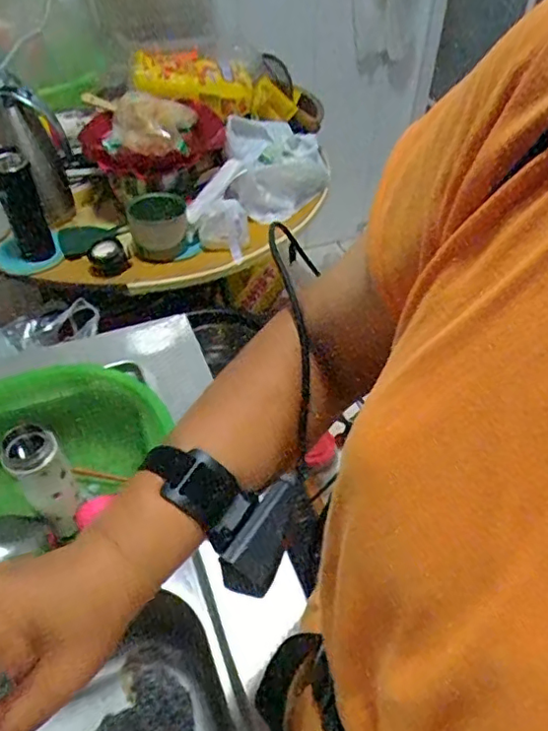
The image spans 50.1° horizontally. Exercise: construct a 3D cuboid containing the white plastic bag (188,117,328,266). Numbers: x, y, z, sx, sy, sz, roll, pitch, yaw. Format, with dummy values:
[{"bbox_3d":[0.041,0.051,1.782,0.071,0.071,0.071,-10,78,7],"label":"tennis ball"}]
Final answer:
[{"bbox_3d":[-0.025,-0.321,1.034,0.165,0.127,0.262,16,48,14],"label":"white plastic bag"}]

